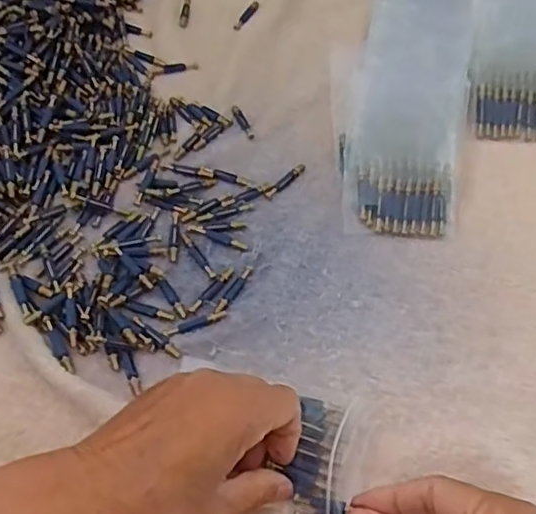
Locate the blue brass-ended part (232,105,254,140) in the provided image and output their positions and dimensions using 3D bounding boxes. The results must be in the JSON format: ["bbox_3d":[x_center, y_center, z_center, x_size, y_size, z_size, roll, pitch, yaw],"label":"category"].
[{"bbox_3d":[-0.019,-0.104,0.467,0.008,0.004,0.036,-21,60,-14],"label":"blue brass-ended part"}]

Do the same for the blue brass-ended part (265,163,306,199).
[{"bbox_3d":[0.013,-0.055,0.438,0.007,0.004,0.041,37,64,21],"label":"blue brass-ended part"}]

